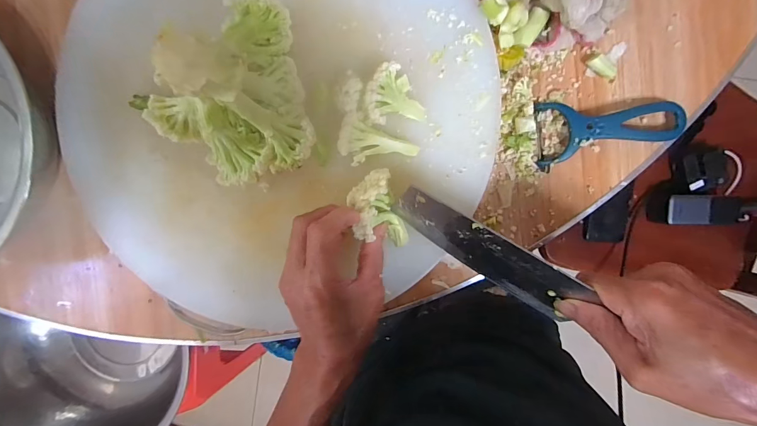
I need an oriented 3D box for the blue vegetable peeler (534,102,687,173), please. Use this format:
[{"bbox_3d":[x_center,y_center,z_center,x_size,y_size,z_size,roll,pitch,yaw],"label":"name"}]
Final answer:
[{"bbox_3d":[0.226,-0.079,0.345,0.137,0.019,0.063,-4,96,2],"label":"blue vegetable peeler"}]

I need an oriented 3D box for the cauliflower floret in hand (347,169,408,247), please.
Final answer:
[{"bbox_3d":[-0.002,0.001,0.312,0.042,0.039,0.071,-17,96,3],"label":"cauliflower floret in hand"}]

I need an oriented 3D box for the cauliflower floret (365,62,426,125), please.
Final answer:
[{"bbox_3d":[0.012,-0.101,0.312,0.053,0.039,0.053,0,97,1],"label":"cauliflower floret"}]

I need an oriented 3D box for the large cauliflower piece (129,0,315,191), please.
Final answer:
[{"bbox_3d":[-0.106,-0.095,0.282,0.121,0.109,0.141,38,94,-1],"label":"large cauliflower piece"}]

